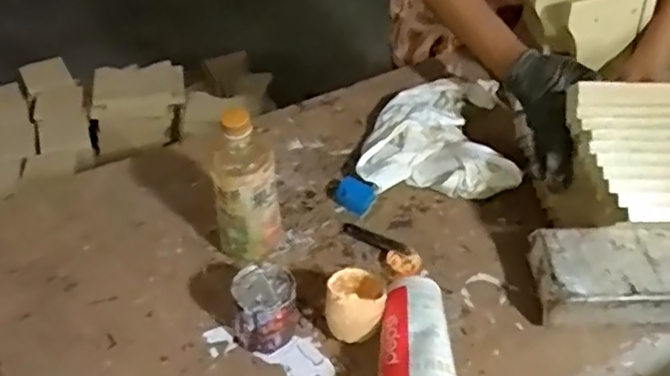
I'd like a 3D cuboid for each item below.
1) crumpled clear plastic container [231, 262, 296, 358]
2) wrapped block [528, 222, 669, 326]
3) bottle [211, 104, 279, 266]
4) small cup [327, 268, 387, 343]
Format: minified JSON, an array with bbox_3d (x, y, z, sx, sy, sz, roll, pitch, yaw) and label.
[{"bbox_3d":[-0.071,0.125,0.668,0.059,0.071,0.067,-1,46,-3],"label":"crumpled clear plastic container"},{"bbox_3d":[0.323,0.099,0.719,0.210,0.058,0.104,3,46,1],"label":"wrapped block"},{"bbox_3d":[-0.095,0.006,0.694,0.069,0.195,0.052,-5,47,-7],"label":"bottle"},{"bbox_3d":[0.021,0.124,0.673,0.056,0.066,0.058,1,46,-1],"label":"small cup"}]

